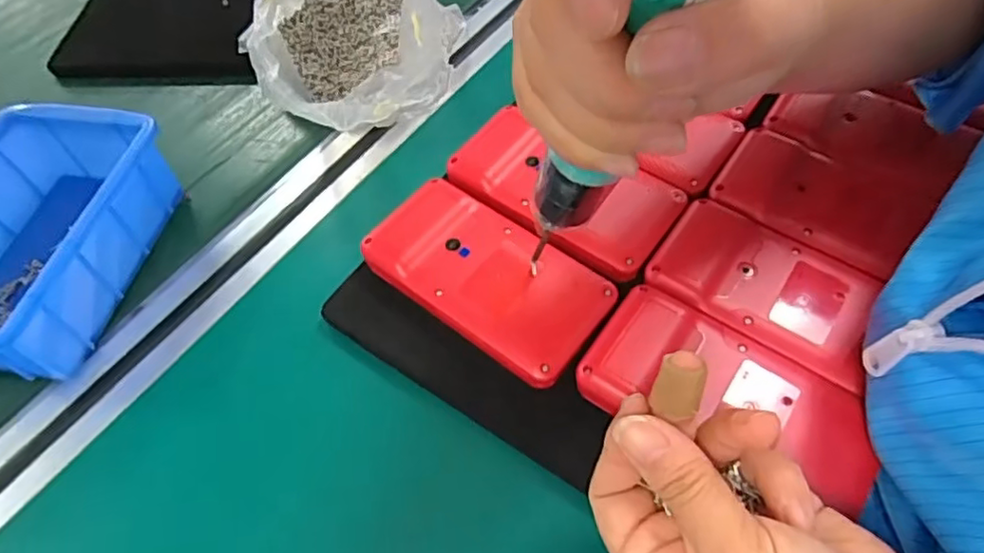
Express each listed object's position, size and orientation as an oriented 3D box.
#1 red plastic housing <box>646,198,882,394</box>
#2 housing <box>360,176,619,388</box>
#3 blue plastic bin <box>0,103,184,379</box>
[{"bbox_3d":[0.128,0.003,0.297,0.098,0.013,0.060,28,63,20],"label":"red plastic housing"},{"bbox_3d":[-0.002,0.002,0.311,0.117,0.025,0.061,32,64,22],"label":"housing"},{"bbox_3d":[-0.237,-0.018,0.327,0.096,0.055,0.144,8,57,9],"label":"blue plastic bin"}]

